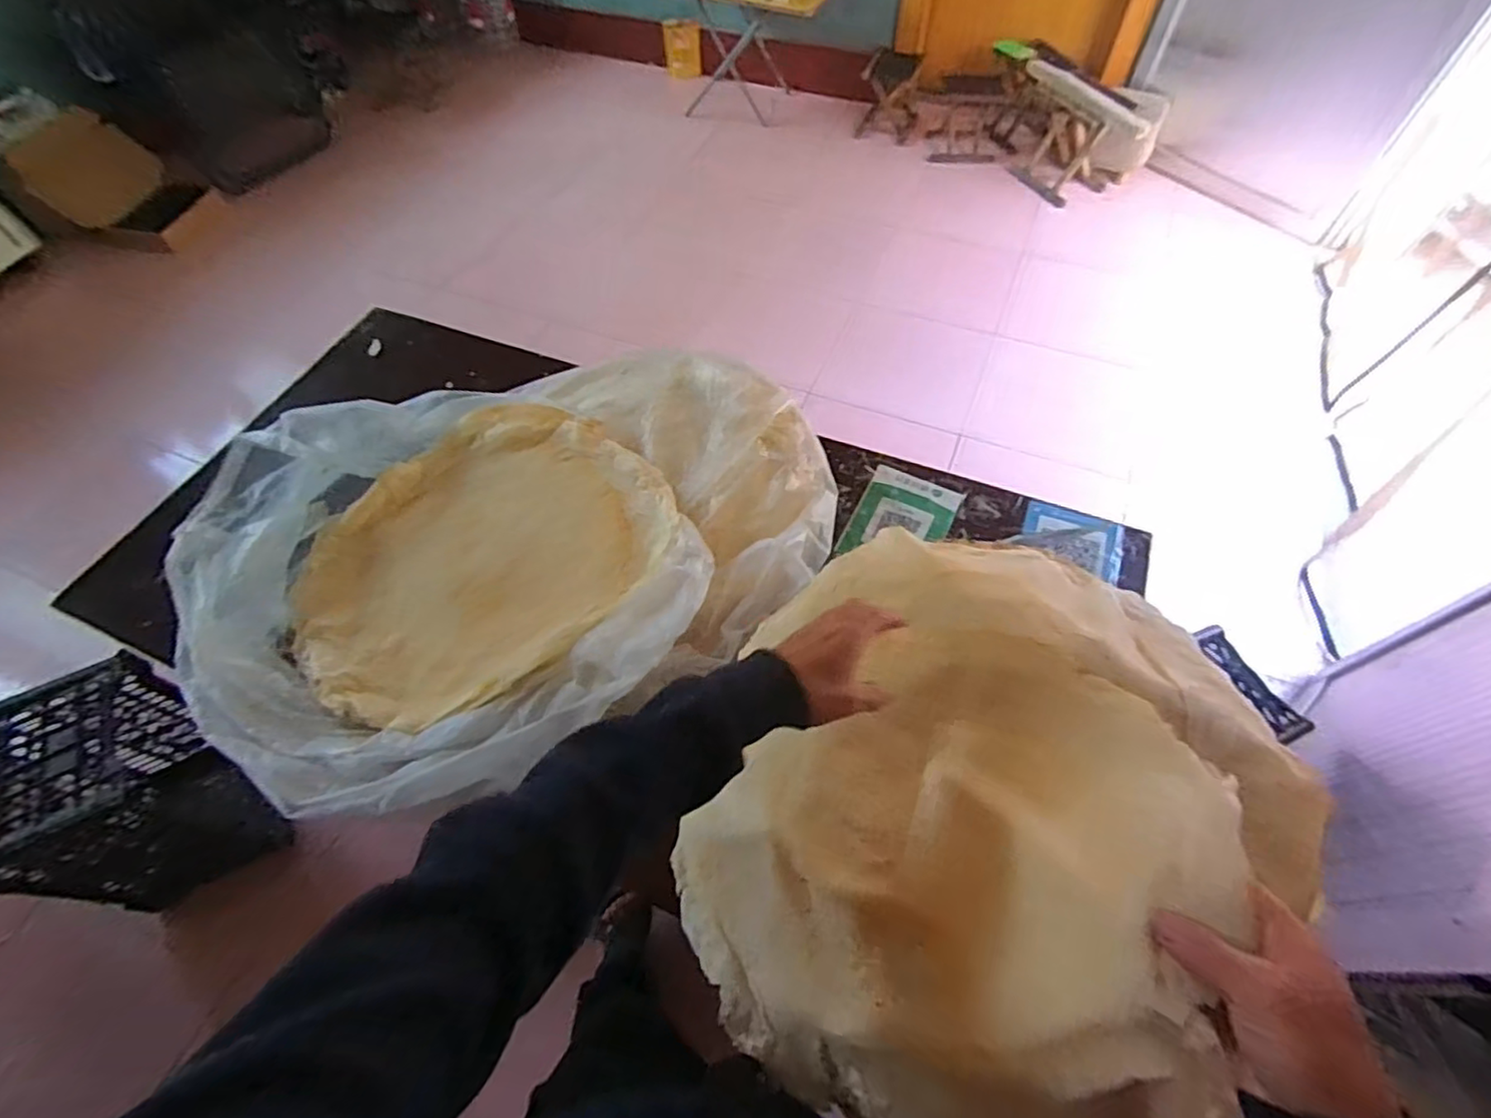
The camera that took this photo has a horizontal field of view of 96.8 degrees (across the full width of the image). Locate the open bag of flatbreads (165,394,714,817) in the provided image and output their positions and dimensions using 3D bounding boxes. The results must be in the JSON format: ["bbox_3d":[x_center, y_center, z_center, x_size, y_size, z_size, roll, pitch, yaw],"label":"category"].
[{"bbox_3d":[-0.390,0.000,0.840,0.610,0.151,0.628,-27,61,-14],"label":"open bag of flatbreads"}]

